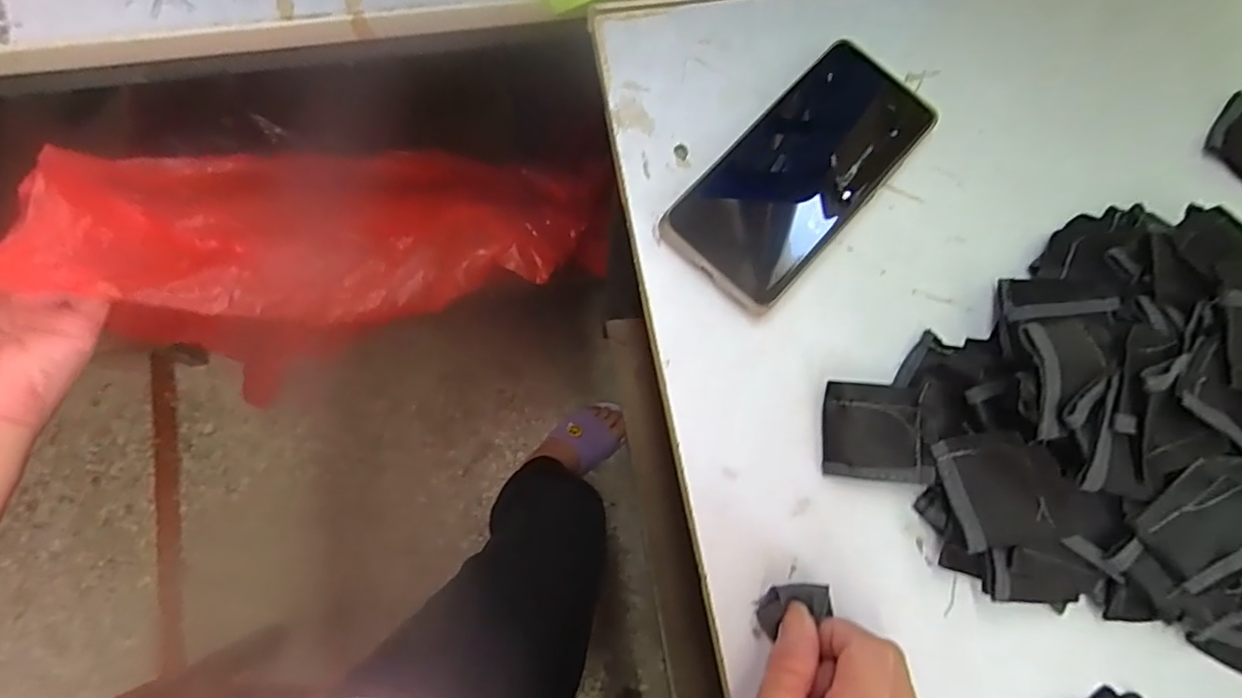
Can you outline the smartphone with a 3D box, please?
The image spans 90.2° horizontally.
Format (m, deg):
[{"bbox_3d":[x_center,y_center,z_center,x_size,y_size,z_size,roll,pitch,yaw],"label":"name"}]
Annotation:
[{"bbox_3d":[0.101,-0.097,0.343,0.075,0.017,0.165,43,78,5],"label":"smartphone"}]

